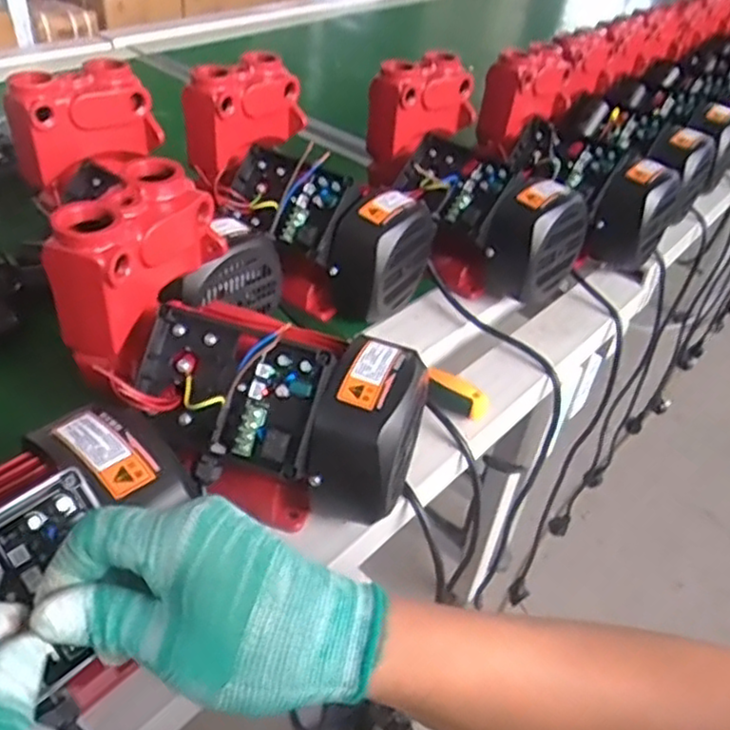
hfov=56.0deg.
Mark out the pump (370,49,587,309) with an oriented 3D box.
[{"bbox_3d":[0.116,-0.195,0.759,0.137,0.135,0.286,-26,76,-33],"label":"pump"}]

